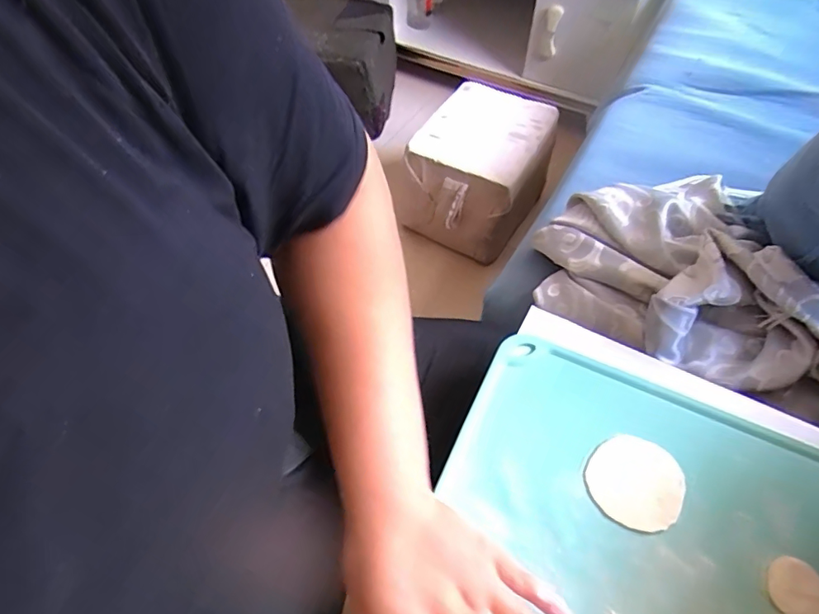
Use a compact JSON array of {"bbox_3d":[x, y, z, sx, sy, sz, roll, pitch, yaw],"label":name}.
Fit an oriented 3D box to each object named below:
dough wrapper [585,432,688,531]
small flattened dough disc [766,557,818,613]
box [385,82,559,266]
[{"bbox_3d":[0.167,0.127,0.374,0.065,0.005,0.066,0,52,0],"label":"dough wrapper"},{"bbox_3d":[0.254,0.185,0.331,0.036,0.005,0.037,0,52,0],"label":"small flattened dough disc"},{"bbox_3d":[0.161,-0.323,1.225,0.270,0.258,0.340,23,56,16],"label":"box"}]

